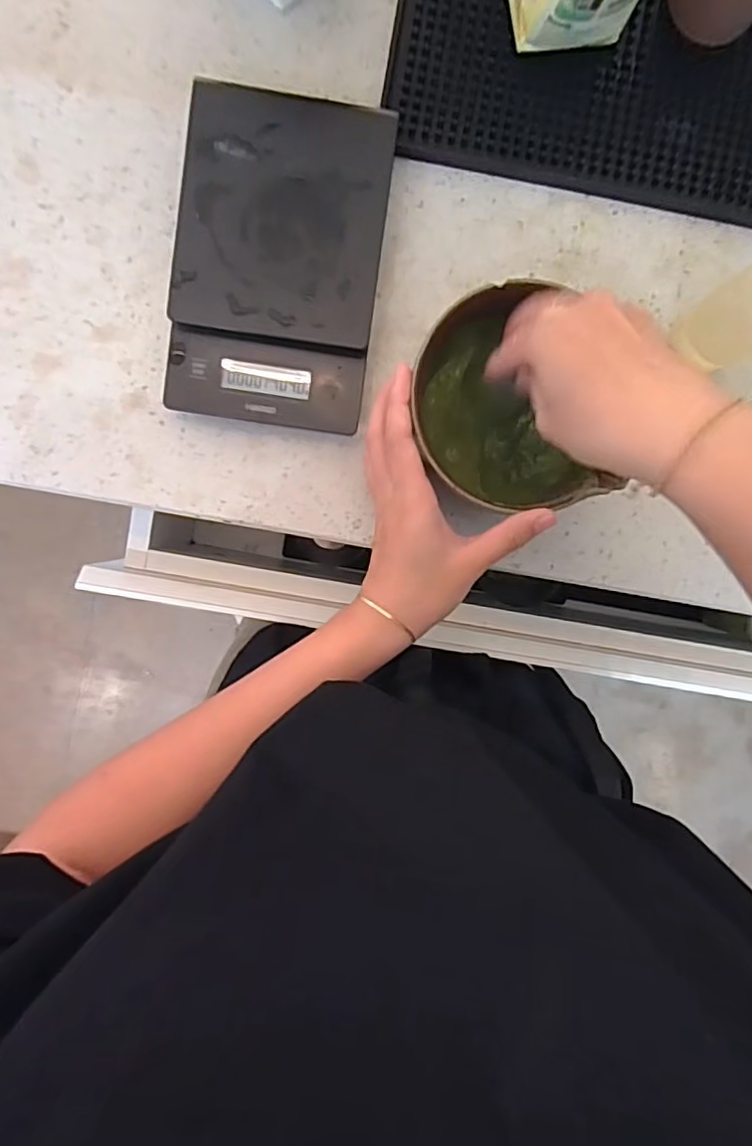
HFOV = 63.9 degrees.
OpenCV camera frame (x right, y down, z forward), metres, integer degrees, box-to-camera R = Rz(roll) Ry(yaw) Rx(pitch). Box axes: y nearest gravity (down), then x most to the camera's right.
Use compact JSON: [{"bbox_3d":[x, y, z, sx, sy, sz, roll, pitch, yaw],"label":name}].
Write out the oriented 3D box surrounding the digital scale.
[{"bbox_3d":[-0.059,-0.187,0.372,0.120,0.029,0.185,8,95,-2],"label":"digital scale"}]

